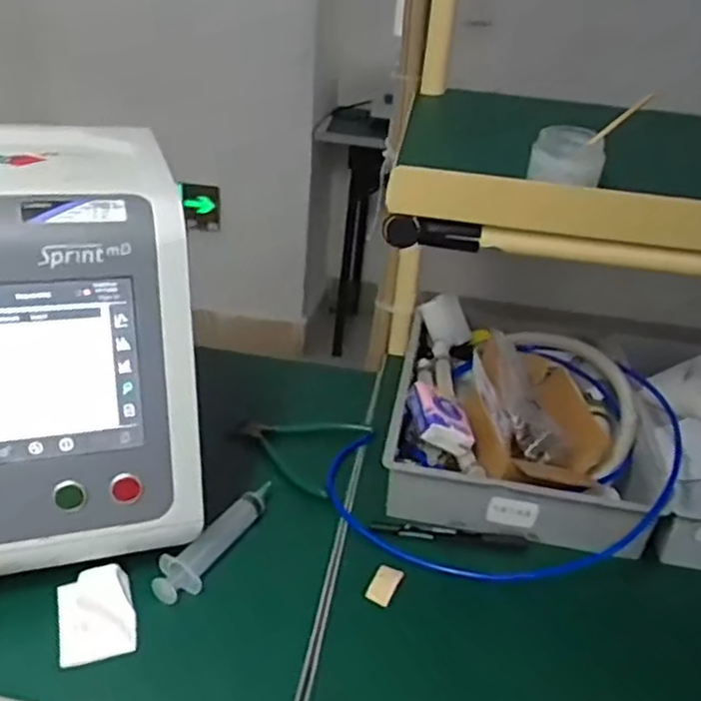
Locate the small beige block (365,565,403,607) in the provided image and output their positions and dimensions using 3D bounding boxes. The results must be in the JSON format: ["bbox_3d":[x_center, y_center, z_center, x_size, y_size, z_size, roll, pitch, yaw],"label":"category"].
[{"bbox_3d":[0.028,0.194,0.589,0.022,0.008,0.035,17,31,20],"label":"small beige block"}]

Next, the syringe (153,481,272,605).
[{"bbox_3d":[-0.117,0.161,0.605,0.040,0.022,0.136,16,31,19],"label":"syringe"}]

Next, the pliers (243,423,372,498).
[{"bbox_3d":[-0.058,0.094,0.726,0.124,0.017,0.118,14,31,16],"label":"pliers"}]

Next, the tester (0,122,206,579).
[{"bbox_3d":[-0.269,-0.013,0.571,0.249,0.254,0.296,-7,32,-20],"label":"tester"}]

